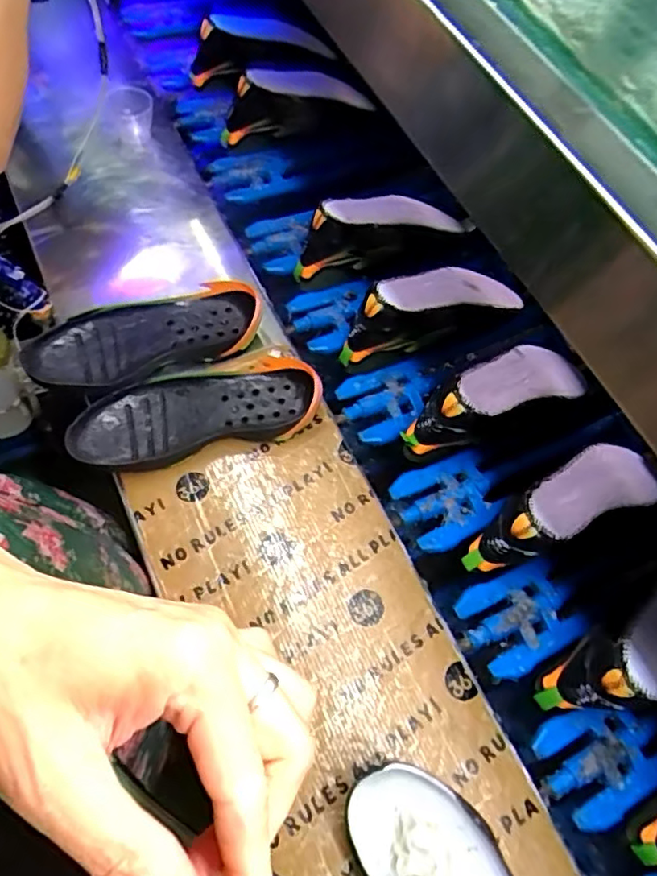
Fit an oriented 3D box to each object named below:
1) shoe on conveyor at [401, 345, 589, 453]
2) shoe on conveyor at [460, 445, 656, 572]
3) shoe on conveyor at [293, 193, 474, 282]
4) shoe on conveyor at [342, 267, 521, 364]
[{"bbox_3d":[0.196,-0.053,0.670,0.236,0.100,0.074,-23,68,-14],"label":"shoe on conveyor"},{"bbox_3d":[0.246,0.071,0.615,0.223,0.091,0.082,-26,68,-15],"label":"shoe on conveyor"},{"bbox_3d":[0.072,-0.293,0.789,0.258,0.089,0.090,-24,68,-14],"label":"shoe on conveyor"},{"bbox_3d":[0.125,-0.166,0.728,0.257,0.089,0.085,-24,68,-14],"label":"shoe on conveyor"}]

